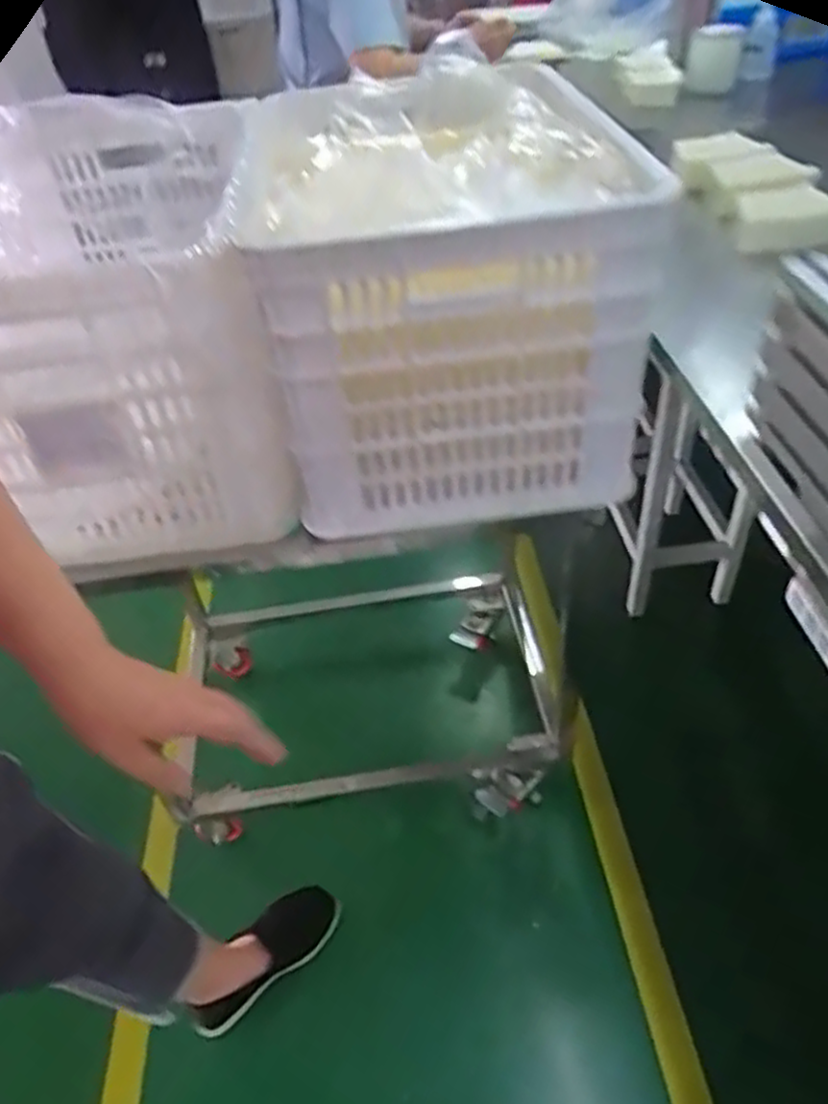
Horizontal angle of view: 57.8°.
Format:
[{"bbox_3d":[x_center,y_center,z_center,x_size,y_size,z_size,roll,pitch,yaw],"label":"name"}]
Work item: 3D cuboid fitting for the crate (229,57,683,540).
[{"bbox_3d":[0.023,-0.298,0.836,0.337,0.317,0.509,-8,43,-1],"label":"crate"}]

